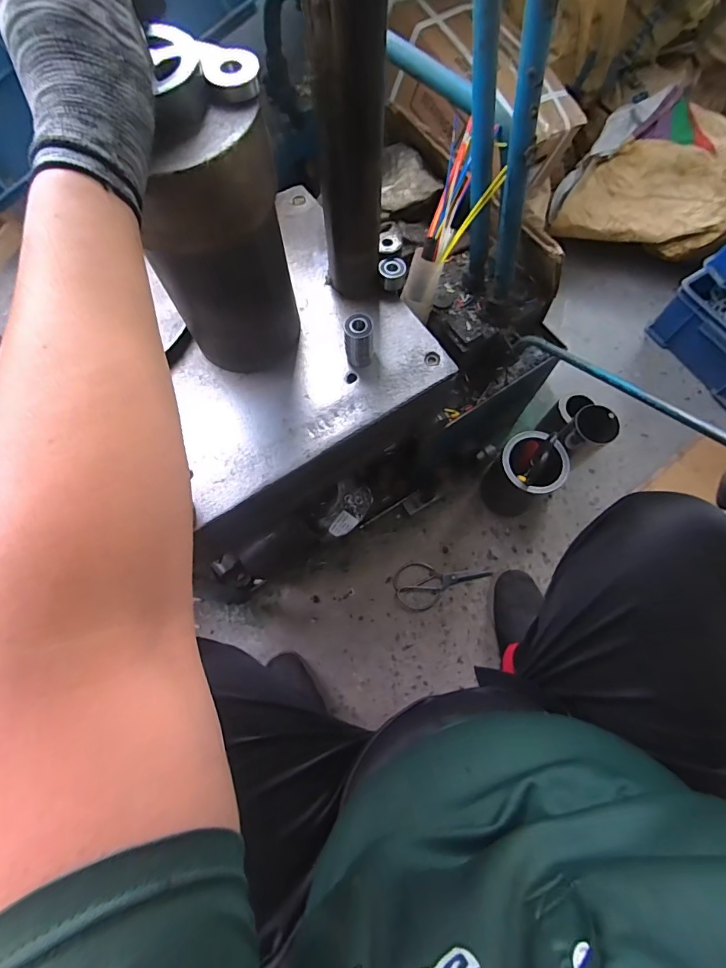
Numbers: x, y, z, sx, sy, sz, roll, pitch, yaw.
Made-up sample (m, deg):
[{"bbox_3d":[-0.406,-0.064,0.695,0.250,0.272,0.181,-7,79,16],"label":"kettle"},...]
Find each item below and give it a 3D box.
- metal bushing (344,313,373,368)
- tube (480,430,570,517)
[{"bbox_3d":[-0.004,-0.168,0.519,0.032,0.062,0.027,-2,71,0],"label":"metal bushing"},{"bbox_3d":[0.311,-0.014,0.863,0.112,0.210,0.110,0,71,1],"label":"tube"}]

